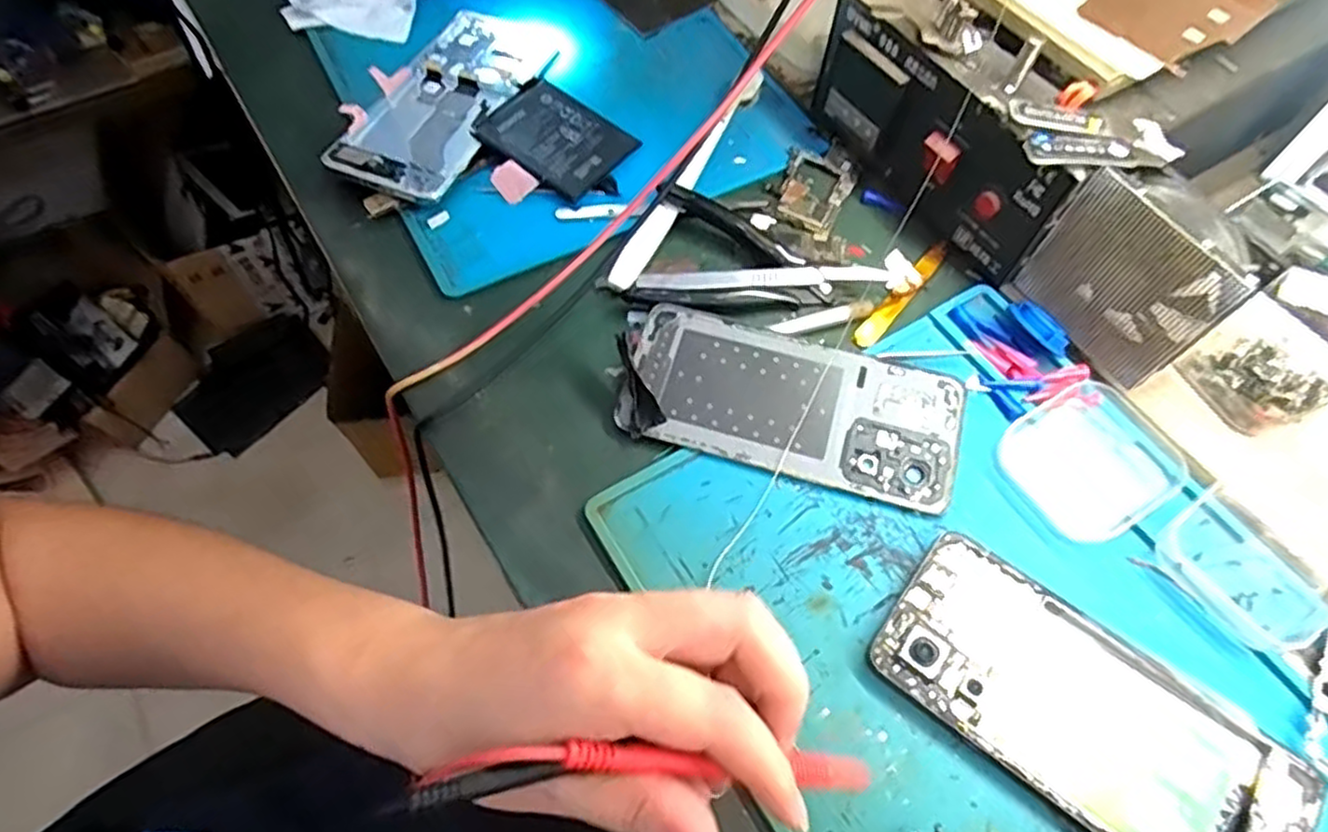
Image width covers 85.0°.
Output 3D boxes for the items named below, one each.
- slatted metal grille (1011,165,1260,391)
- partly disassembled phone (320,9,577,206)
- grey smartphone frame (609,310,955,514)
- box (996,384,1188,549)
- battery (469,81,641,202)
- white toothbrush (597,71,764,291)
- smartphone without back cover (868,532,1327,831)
[{"bbox_3d":[0.220,-0.066,0.340,0.026,0.084,0.079,-30,66,-17],"label":"slatted metal grille"},{"bbox_3d":[-0.127,-0.195,0.440,0.070,0.014,0.167,21,62,10],"label":"partly disassembled phone"},{"bbox_3d":[0.058,-0.007,0.344,0.161,0.009,0.070,15,61,7],"label":"grey smartphone frame"},{"bbox_3d":[0.196,0.018,0.328,0.072,0.015,0.063,-30,66,-17],"label":"box"},{"bbox_3d":[-0.064,-0.164,0.426,0.076,0.006,0.065,38,65,8],"label":"battery"},{"bbox_3d":[0.016,-0.137,0.415,0.013,0.016,0.180,27,64,13],"label":"white toothbrush"},{"bbox_3d":[0.163,0.116,0.280,0.157,0.008,0.072,35,66,17],"label":"smartphone without back cover"}]

